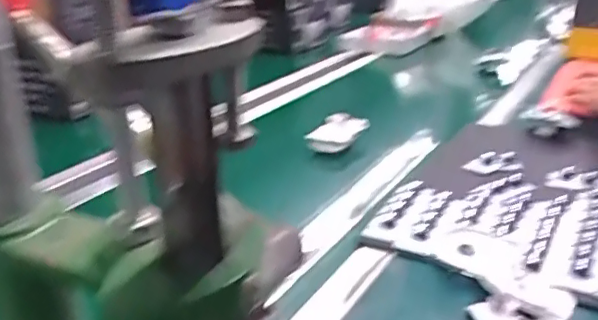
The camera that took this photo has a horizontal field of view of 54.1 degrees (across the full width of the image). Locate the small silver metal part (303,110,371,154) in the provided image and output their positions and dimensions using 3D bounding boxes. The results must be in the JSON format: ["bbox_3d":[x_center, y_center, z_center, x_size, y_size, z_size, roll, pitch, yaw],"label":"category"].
[{"bbox_3d":[0.066,-0.045,1.000,0.086,0.053,0.075,8,25,21],"label":"small silver metal part"}]

